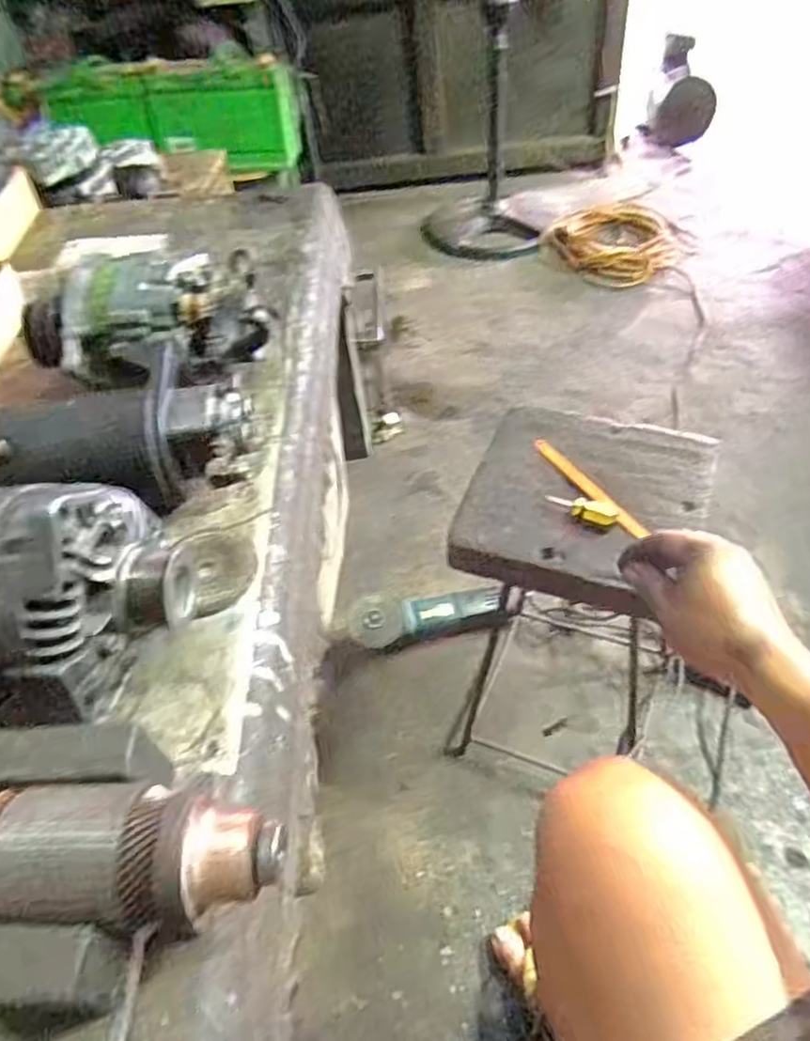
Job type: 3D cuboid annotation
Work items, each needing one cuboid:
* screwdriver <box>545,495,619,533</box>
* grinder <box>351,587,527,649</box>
[{"bbox_3d":[0.181,-0.009,0.713,0.074,0.023,0.026,18,52,21],"label":"screwdriver"},{"bbox_3d":[0.053,0.156,1.165,0.285,0.088,0.081,-14,48,-7],"label":"grinder"}]

